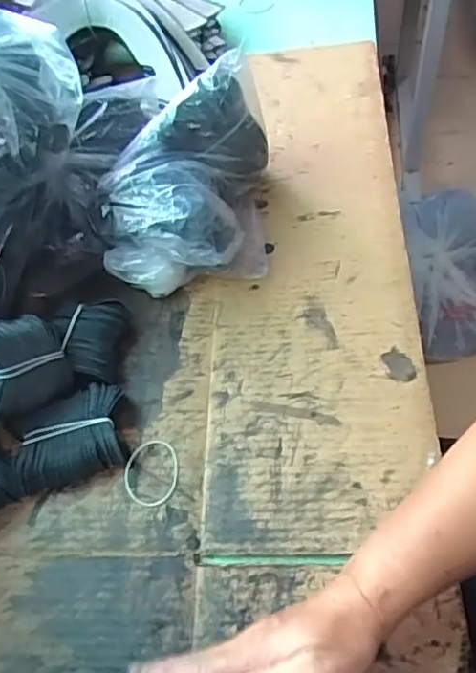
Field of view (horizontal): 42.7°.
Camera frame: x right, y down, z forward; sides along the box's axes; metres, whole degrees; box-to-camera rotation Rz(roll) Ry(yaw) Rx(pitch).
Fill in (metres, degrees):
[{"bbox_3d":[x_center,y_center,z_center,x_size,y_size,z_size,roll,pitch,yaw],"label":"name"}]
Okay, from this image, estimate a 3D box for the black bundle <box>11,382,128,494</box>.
[{"bbox_3d":[-0.146,0.085,0.526,0.094,0.034,0.072,-17,56,-7],"label":"black bundle"}]

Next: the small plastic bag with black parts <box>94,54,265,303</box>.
[{"bbox_3d":[-0.052,-0.155,0.618,0.162,0.134,0.170,-7,56,0],"label":"small plastic bag with black parts"}]

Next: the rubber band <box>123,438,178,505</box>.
[{"bbox_3d":[-0.074,0.115,0.519,0.045,0.005,0.058,1,56,6],"label":"rubber band"}]

